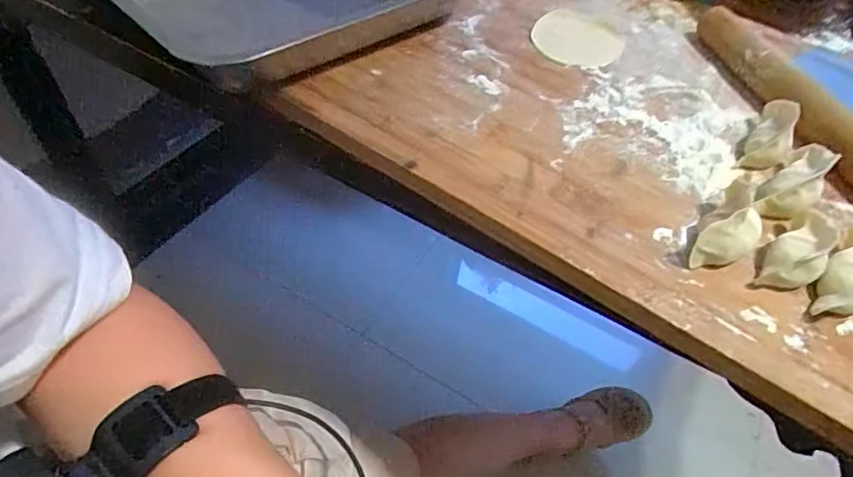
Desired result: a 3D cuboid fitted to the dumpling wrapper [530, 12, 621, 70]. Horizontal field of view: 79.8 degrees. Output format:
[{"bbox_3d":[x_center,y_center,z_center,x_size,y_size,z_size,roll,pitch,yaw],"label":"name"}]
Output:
[{"bbox_3d":[0.132,-0.175,0.448,0.076,0.004,0.088,23,52,13],"label":"dumpling wrapper"}]

